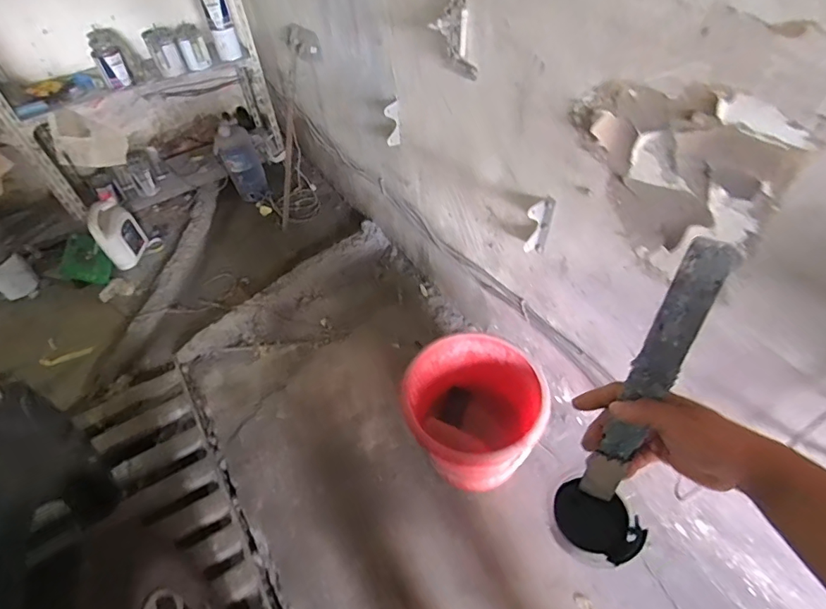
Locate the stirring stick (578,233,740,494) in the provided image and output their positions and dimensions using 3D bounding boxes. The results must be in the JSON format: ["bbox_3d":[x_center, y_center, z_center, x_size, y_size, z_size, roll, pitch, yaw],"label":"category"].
[{"bbox_3d":[0.204,0.070,0.397,0.033,0.263,0.011,21,28,19],"label":"stirring stick"}]

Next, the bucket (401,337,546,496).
[{"bbox_3d":[0.165,0.324,1.298,0.347,0.348,0.368,-1,50,2],"label":"bucket"}]

